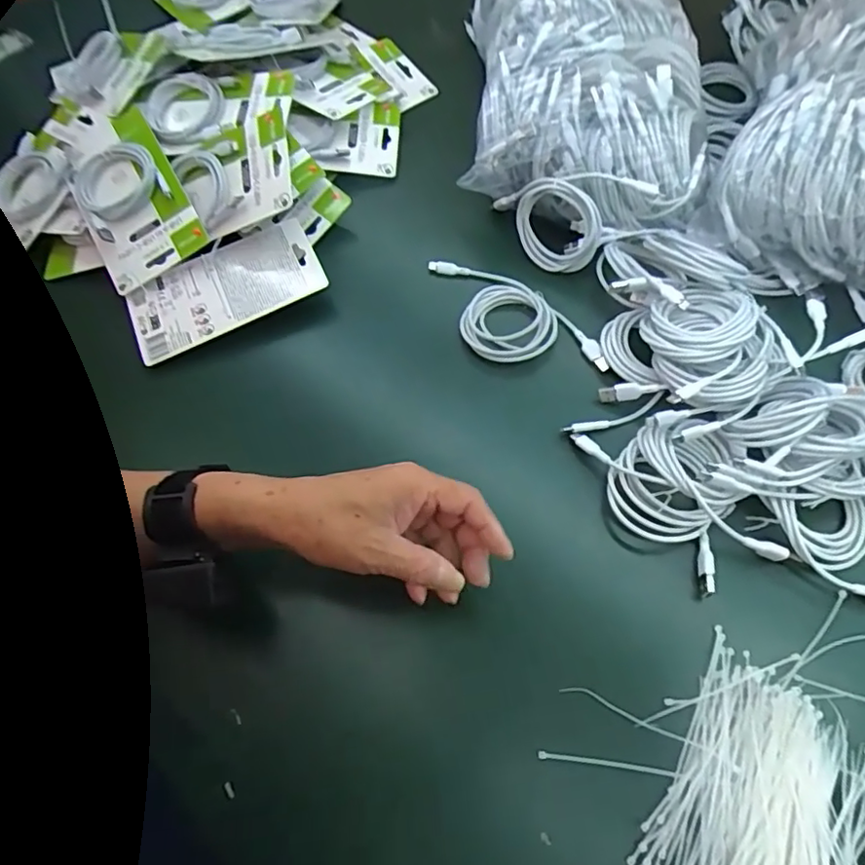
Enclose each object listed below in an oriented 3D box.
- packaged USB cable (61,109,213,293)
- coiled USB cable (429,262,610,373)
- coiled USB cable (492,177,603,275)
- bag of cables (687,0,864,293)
[{"bbox_3d":[-0.294,-0.228,0.581,0.098,0.021,0.173,-31,79,3],"label":"packaged USB cable"},{"bbox_3d":[0.069,-0.105,0.559,0.193,0.017,0.087,35,70,18],"label":"coiled USB cable"},{"bbox_3d":[0.111,-0.198,0.586,0.098,0.090,0.031,-10,27,50],"label":"coiled USB cable"},{"bbox_3d":[0.395,-0.316,0.583,0.221,0.139,0.408,14,65,9],"label":"bag of cables"}]

